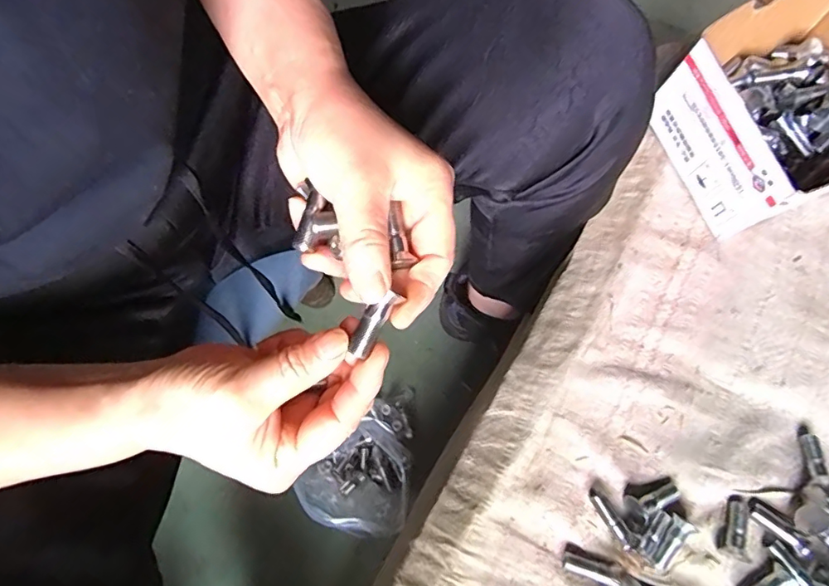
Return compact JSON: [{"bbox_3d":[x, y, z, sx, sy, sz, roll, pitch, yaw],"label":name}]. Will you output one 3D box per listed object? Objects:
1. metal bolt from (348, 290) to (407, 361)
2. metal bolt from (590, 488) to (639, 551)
[{"bbox_3d":[-0.020,0.014,0.237,0.010,0.012,0.035,36,95,8],"label":"metal bolt"},{"bbox_3d":[0.131,0.149,0.341,0.011,0.009,0.040,-30,77,-11],"label":"metal bolt"}]

